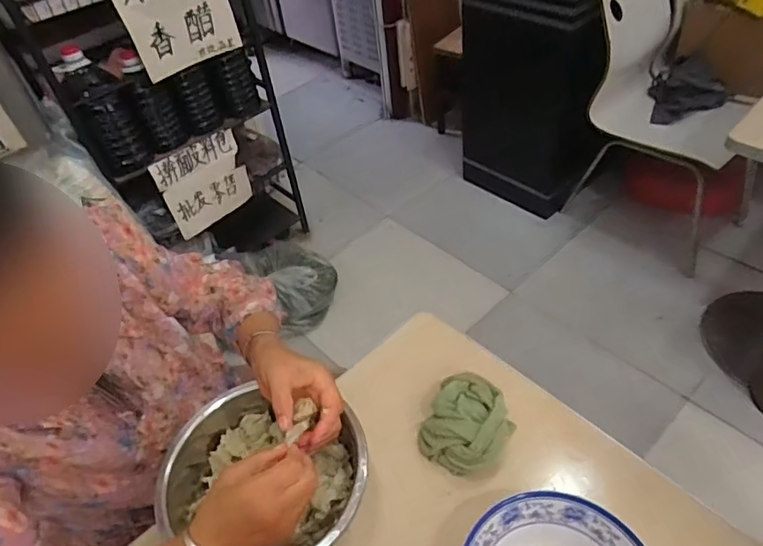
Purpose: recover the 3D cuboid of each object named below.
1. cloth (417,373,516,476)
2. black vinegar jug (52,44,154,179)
[{"bbox_3d":[0.115,0.194,0.717,0.109,0.047,0.131,22,53,26],"label":"cloth"},{"bbox_3d":[-0.748,-0.430,1.494,0.140,0.329,0.181,-24,48,-15],"label":"black vinegar jug"}]

